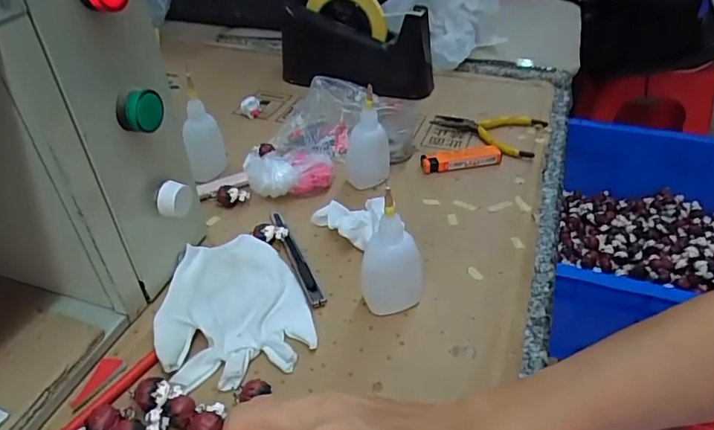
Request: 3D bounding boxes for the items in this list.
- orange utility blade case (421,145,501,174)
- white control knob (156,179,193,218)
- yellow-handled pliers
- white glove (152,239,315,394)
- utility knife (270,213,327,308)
[{"bbox_3d":[0.106,-0.057,0.513,0.078,0.016,0.019,-5,40,-9],"label":"orange utility blade case"},{"bbox_3d":[-0.134,-0.012,0.370,0.018,0.022,0.021,7,39,9],"label":"white control knob"},{"bbox_3d":[0.143,-0.097,0.564,0.118,0.011,0.079,21,43,21],"label":"yellow-handled pliers"},{"bbox_3d":[-0.095,0.063,0.375,0.102,0.008,0.134,-13,42,-18],"label":"white glove"},{"bbox_3d":[-0.050,0.029,0.415,0.012,0.006,0.122,-13,42,-18],"label":"utility knife"}]

